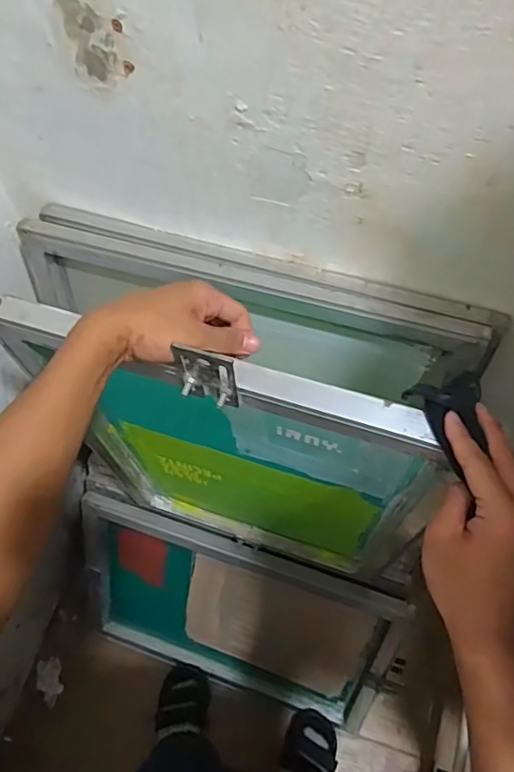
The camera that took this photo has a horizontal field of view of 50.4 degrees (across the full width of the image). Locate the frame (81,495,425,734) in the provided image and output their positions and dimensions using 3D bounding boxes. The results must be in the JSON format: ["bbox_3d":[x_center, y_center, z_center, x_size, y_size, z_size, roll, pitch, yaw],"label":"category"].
[{"bbox_3d":[-0.067,0.501,1.174,0.684,0.487,0.053,14,33,9],"label":"frame"}]

